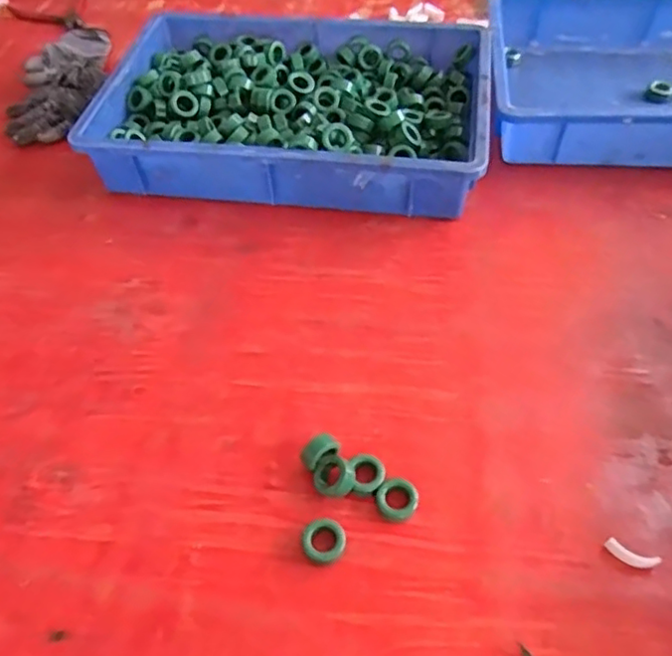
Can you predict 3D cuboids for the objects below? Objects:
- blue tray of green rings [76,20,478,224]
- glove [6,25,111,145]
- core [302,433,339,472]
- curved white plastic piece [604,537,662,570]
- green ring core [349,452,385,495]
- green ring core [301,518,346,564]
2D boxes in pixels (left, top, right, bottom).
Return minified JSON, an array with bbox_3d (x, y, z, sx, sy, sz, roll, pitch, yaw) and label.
[{"bbox_3d":[-0.045,-0.270,0.745,0.428,0.080,0.310,5,52,6],"label":"blue tray of green rings"},{"bbox_3d":[-0.371,-0.344,0.844,0.101,0.035,0.267,-2,52,1],"label":"glove"},{"bbox_3d":[-0.012,0.097,0.478,0.030,0.027,0.017,-29,56,-19],"label":"core"},{"bbox_3d":[0.209,0.161,0.434,0.035,0.013,0.012,22,56,19],"label":"curved white plastic piece"},{"bbox_3d":[0.024,0.112,0.475,0.027,0.014,0.030,-11,52,-6],"label":"green ring core"},{"bbox_3d":[-0.008,0.154,0.444,0.029,0.010,0.031,-1,52,2],"label":"green ring core"}]

